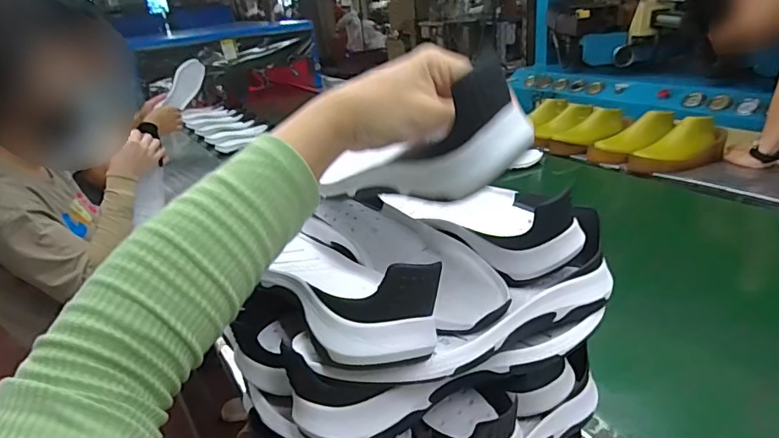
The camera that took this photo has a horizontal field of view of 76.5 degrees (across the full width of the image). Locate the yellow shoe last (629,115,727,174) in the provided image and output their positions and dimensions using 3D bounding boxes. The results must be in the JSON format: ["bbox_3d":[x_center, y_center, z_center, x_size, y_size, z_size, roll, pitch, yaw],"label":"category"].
[{"bbox_3d":[0.771,-0.196,1.292,0.286,0.097,0.120,-19,28,-24],"label":"yellow shoe last"}]

